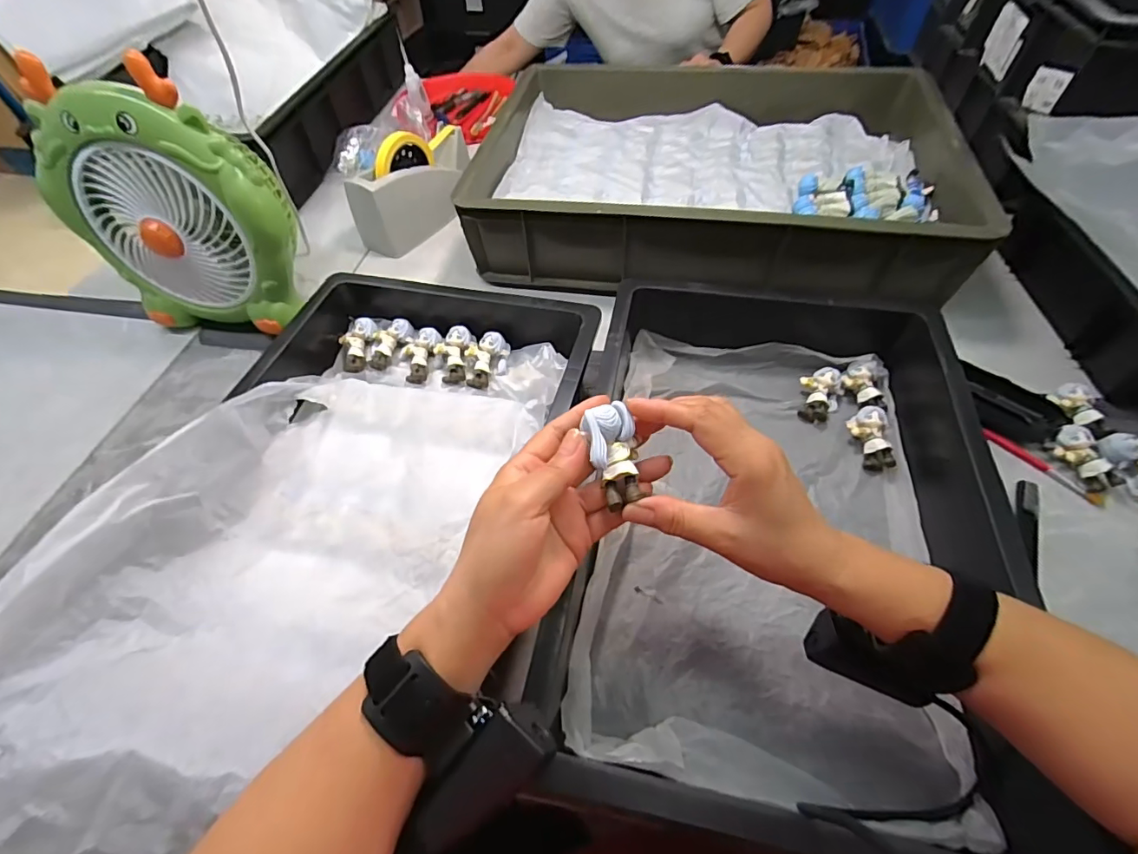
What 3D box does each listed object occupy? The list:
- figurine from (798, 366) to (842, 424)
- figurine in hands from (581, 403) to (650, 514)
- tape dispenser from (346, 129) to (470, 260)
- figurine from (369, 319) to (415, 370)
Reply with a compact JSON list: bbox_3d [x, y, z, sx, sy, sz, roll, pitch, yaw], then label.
[{"bbox_3d":[0.259,-0.033,0.510,0.036,0.025,0.056,9,55,10],"label":"figurine"},{"bbox_3d":[0.027,0.014,0.284,0.028,0.026,0.054,-13,54,-6],"label":"figurine in hands"},{"bbox_3d":[-0.214,-0.344,0.697,0.062,0.113,0.191,29,61,22],"label":"tape dispenser"},{"bbox_3d":[-0.192,-0.090,0.523,0.029,0.015,0.060,27,83,21],"label":"figurine"}]

